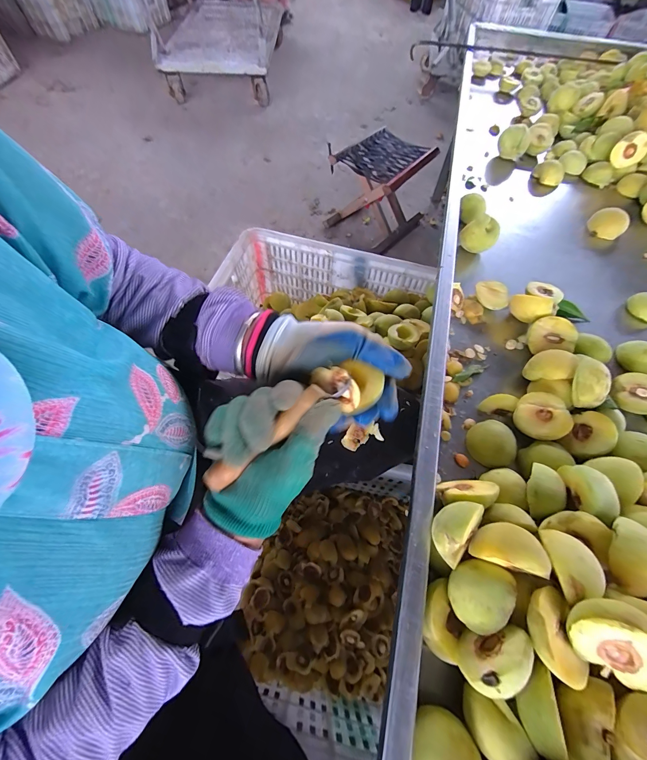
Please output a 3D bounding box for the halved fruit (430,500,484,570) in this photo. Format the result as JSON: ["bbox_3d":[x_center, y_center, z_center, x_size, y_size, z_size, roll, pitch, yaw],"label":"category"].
[{"bbox_3d":[0.116,0.128,0.274,0.032,0.024,0.054,35,66,16],"label":"halved fruit"}]

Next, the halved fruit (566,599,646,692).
[{"bbox_3d":[0.207,0.184,0.219,0.020,0.055,0.054,-31,106,-52],"label":"halved fruit"}]

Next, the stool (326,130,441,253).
[{"bbox_3d":[0.189,-0.651,1.078,0.270,0.244,0.257,37,67,17],"label":"stool"}]

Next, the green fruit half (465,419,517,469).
[{"bbox_3d":[0.199,0.075,0.371,0.047,0.024,0.054,-14,63,-9],"label":"green fruit half"}]

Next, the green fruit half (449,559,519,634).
[{"bbox_3d":[0.129,0.179,0.262,0.030,0.050,0.044,-12,40,-45],"label":"green fruit half"}]

